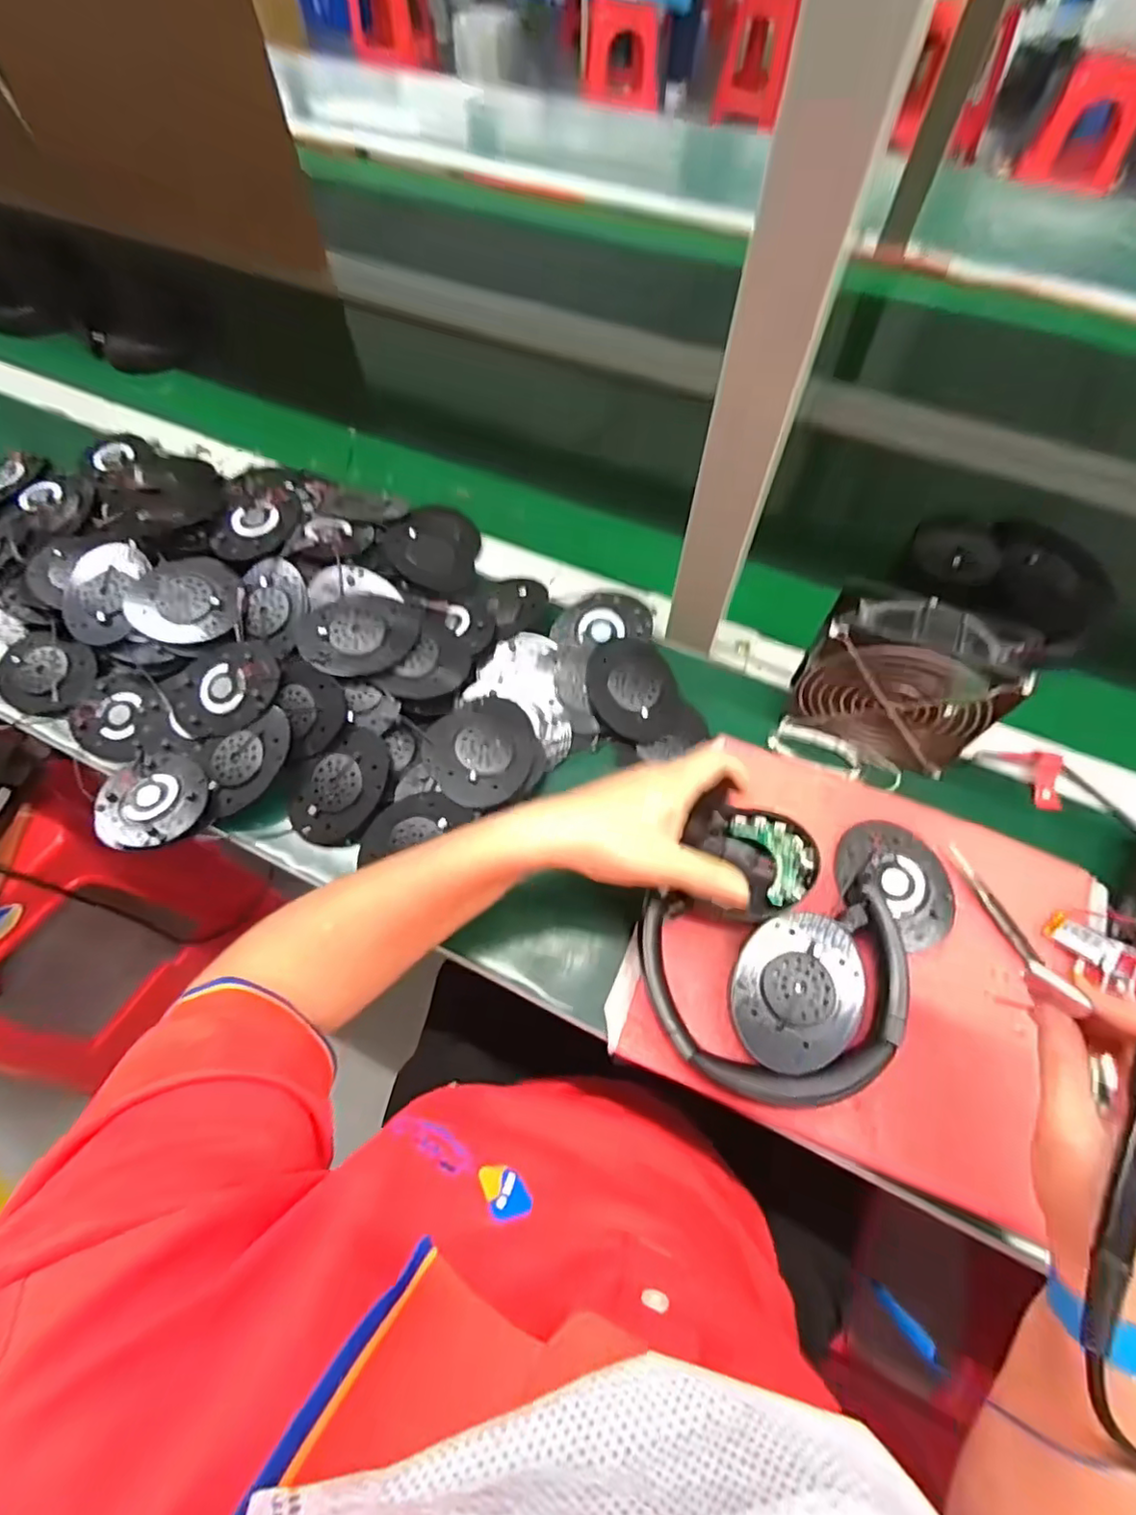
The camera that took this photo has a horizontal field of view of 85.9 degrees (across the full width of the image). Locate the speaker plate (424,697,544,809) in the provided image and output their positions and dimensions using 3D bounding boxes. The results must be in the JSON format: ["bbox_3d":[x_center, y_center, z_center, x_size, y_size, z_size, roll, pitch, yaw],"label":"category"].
[{"bbox_3d":[-0.060,-0.004,0.439,0.078,0.016,0.082,0,62,0],"label":"speaker plate"}]

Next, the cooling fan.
[{"bbox_3d":[0.224,-0.051,0.421,0.123,0.110,0.046,18,64,9],"label":"cooling fan"}]

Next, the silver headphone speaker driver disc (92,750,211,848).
[{"bbox_3d":[-0.294,0.029,0.430,0.075,0.013,0.071,-1,53,1],"label":"silver headphone speaker driver disc"}]

